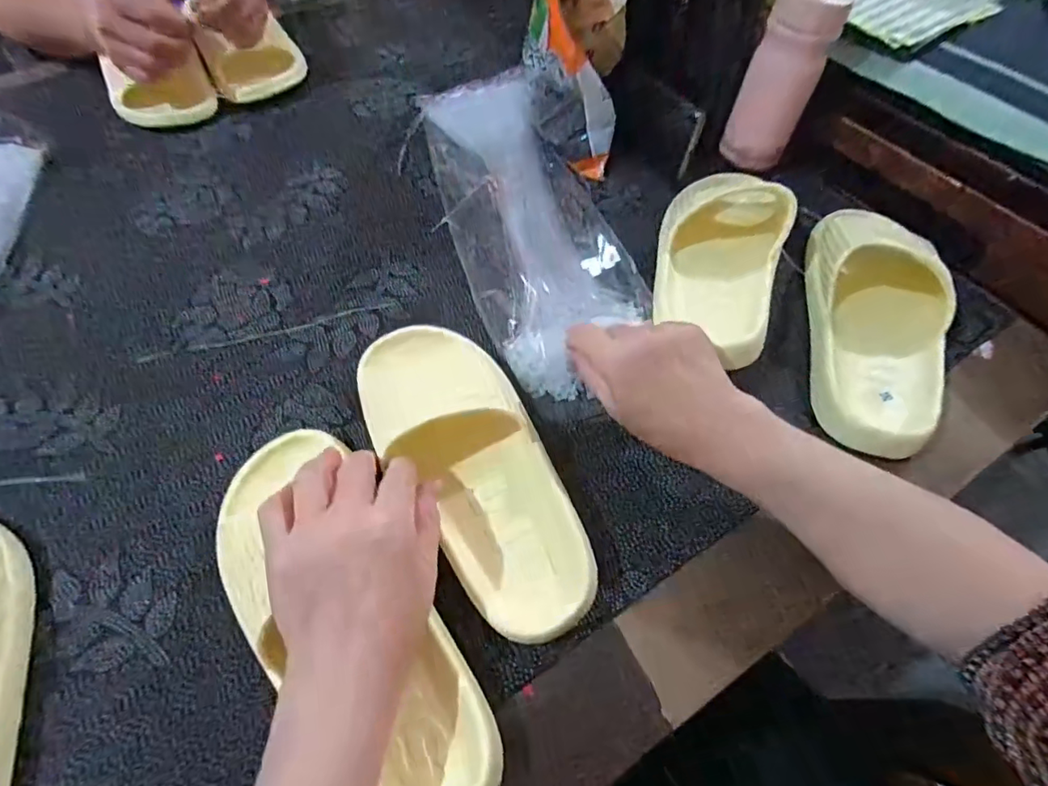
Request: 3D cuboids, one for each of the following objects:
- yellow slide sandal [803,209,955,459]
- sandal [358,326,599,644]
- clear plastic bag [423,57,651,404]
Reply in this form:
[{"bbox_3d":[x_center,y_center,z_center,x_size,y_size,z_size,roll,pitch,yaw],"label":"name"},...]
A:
[{"bbox_3d":[0.287,-0.068,0.437,0.099,0.056,0.250,11,59,8],"label":"yellow slide sandal"},{"bbox_3d":[-0.035,0.043,0.357,0.092,0.075,0.224,-25,61,-14],"label":"sandal"},{"bbox_3d":[0.001,-0.185,0.524,0.147,0.033,0.432,-11,57,-7],"label":"clear plastic bag"}]

